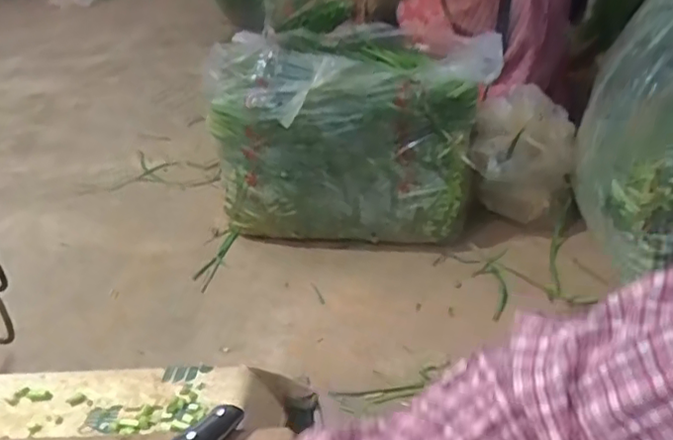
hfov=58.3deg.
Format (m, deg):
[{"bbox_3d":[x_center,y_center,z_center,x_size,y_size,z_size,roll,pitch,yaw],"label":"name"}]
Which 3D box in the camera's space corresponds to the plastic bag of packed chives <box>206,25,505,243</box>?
[{"bbox_3d":[0.022,-0.165,1.163,0.542,0.397,0.187,9,36,25],"label":"plastic bag of packed chives"}]

